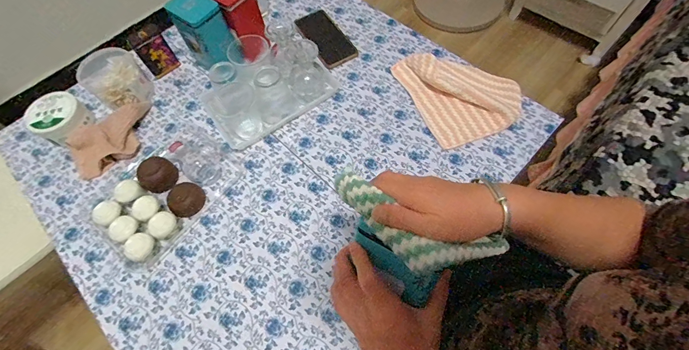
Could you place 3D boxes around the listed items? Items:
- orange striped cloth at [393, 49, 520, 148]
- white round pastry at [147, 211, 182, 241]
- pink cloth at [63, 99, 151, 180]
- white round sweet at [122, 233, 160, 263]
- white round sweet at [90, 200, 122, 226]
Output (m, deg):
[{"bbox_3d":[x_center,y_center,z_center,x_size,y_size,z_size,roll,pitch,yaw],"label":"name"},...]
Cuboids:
[{"bbox_3d":[0.222,-0.169,0.626,0.182,0.031,0.211,-21,64,-7],"label":"orange striped cloth"},{"bbox_3d":[-0.284,0.082,0.524,0.034,0.035,0.041,27,67,16],"label":"white round pastry"},{"bbox_3d":[-0.429,-0.071,0.611,0.157,0.035,0.094,-37,67,-15],"label":"pink cloth"},{"bbox_3d":[-0.314,0.114,0.512,0.038,0.032,0.042,12,64,10],"label":"white round sweet"},{"bbox_3d":[-0.382,0.065,0.539,0.039,0.029,0.039,-1,63,3],"label":"white round sweet"}]

